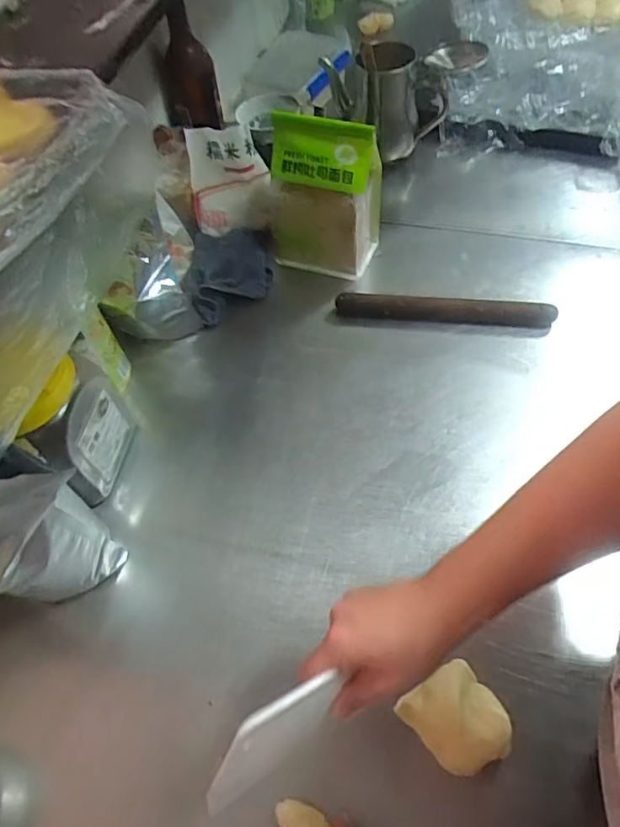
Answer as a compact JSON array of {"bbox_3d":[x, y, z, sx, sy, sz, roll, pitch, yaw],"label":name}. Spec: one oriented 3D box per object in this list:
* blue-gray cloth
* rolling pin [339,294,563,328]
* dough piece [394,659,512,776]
[{"bbox_3d":[-0.120,-0.204,0.829,0.124,0.046,0.159,-4,55,2],"label":"blue-gray cloth"},{"bbox_3d":[0.184,-0.143,0.771,0.290,0.032,0.031,4,56,7],"label":"rolling pin"},{"bbox_3d":[0.130,0.275,0.494,0.081,0.045,0.076,-32,59,-17],"label":"dough piece"}]

